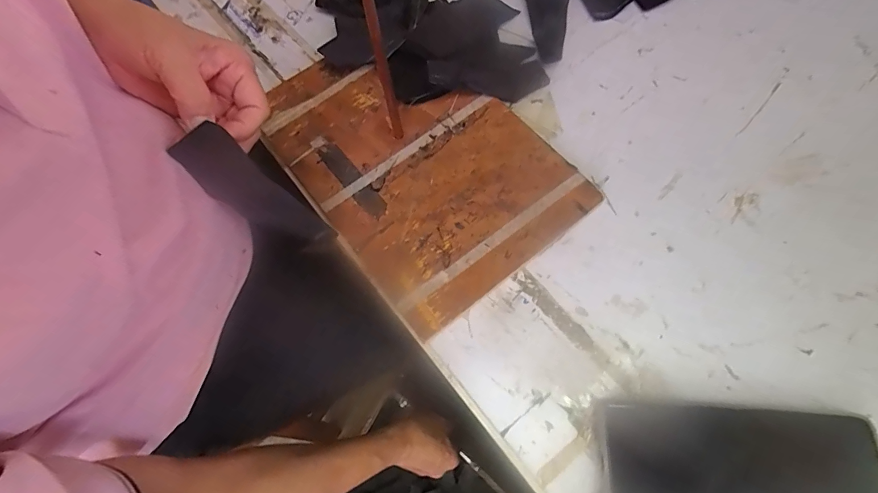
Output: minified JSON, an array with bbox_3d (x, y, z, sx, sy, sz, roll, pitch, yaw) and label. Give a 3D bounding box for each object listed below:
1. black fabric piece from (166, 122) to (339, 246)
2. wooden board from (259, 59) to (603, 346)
[{"bbox_3d":[-0.129,-0.035,0.289,0.043,0.113,0.005,-33,30,23],"label":"black fabric piece"},{"bbox_3d":[-0.022,-0.077,0.341,0.177,0.012,0.260,-37,71,-11],"label":"wooden board"}]

